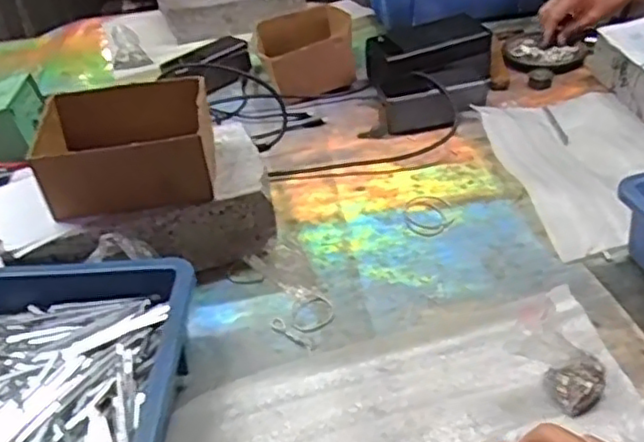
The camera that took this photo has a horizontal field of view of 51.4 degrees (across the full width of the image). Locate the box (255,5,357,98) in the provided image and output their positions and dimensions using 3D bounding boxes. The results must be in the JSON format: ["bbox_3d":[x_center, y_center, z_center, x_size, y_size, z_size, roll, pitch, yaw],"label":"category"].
[{"bbox_3d":[-0.024,-0.244,0.964,0.130,0.087,0.146,-12,38,-7],"label":"box"}]

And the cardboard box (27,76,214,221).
[{"bbox_3d":[-0.180,-0.071,0.633,0.154,0.071,0.117,-8,37,-2],"label":"cardboard box"}]

